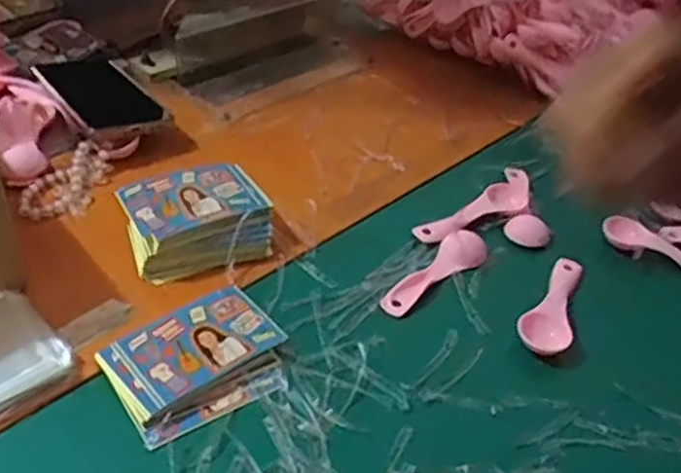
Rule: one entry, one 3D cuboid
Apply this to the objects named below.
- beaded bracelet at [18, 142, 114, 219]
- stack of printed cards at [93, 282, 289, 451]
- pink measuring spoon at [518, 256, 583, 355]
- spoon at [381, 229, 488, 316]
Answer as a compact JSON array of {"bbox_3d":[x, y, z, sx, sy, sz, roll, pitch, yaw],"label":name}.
[{"bbox_3d":[-0.218,-0.044,0.566,0.049,0.011,0.087,19,40,11],"label":"beaded bracelet"},{"bbox_3d":[-0.090,0.074,0.444,0.107,0.014,0.086,-21,48,-32],"label":"stack of printed cards"},{"bbox_3d":[0.156,0.047,0.517,0.034,0.021,0.106,20,40,13],"label":"pink measuring spoon"},{"bbox_3d":[0.070,0.028,0.538,0.107,0.017,0.031,-25,50,-35],"label":"spoon"}]

